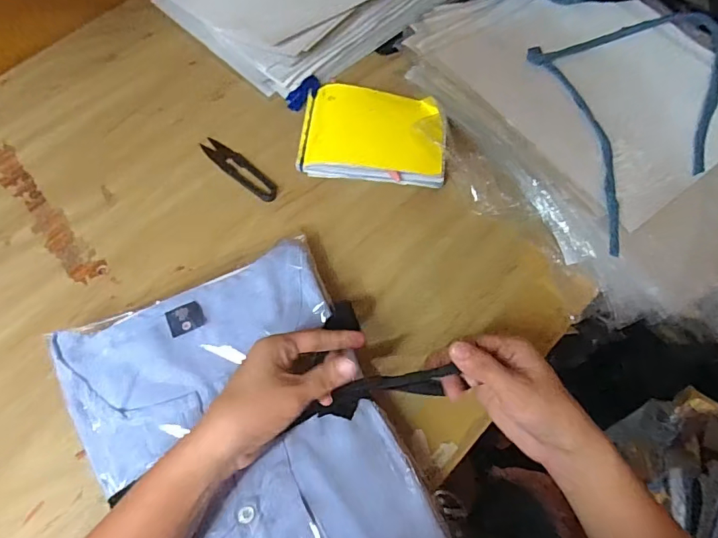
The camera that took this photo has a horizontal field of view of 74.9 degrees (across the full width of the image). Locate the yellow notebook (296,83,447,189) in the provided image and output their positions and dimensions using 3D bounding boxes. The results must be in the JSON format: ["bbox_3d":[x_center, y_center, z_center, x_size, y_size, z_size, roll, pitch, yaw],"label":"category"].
[{"bbox_3d":[0.015,-0.140,0.479,0.144,0.022,0.105,5,68,1],"label":"yellow notebook"}]

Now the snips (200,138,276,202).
[{"bbox_3d":[-0.120,-0.102,0.471,0.098,0.004,0.023,37,72,13],"label":"snips"}]

